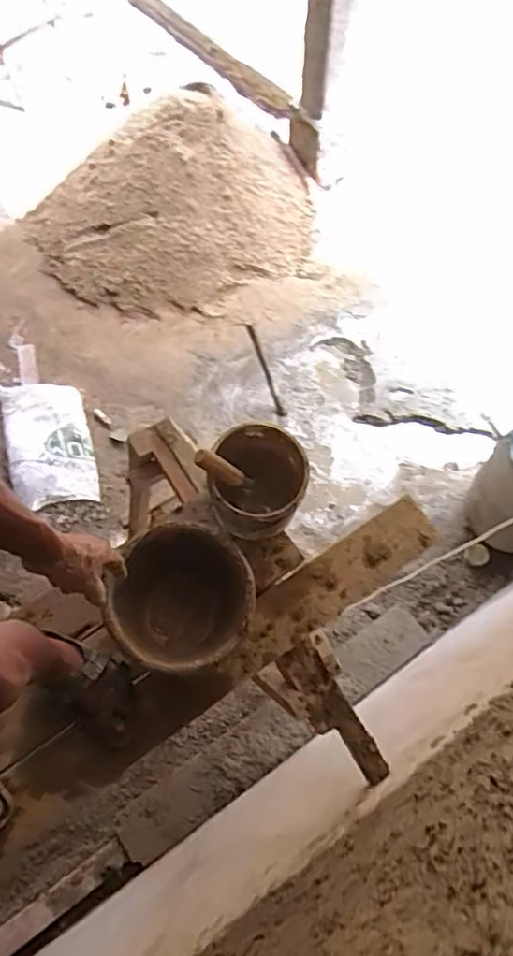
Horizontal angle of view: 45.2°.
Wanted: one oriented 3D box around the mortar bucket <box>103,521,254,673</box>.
[{"bbox_3d":[-0.126,0.224,1.112,0.246,0.176,0.233,0,70,0],"label":"mortar bucket"}]

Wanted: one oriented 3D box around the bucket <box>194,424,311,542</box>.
[{"bbox_3d":[-0.002,0.011,1.152,0.182,0.210,0.182,0,70,0],"label":"bucket"}]

